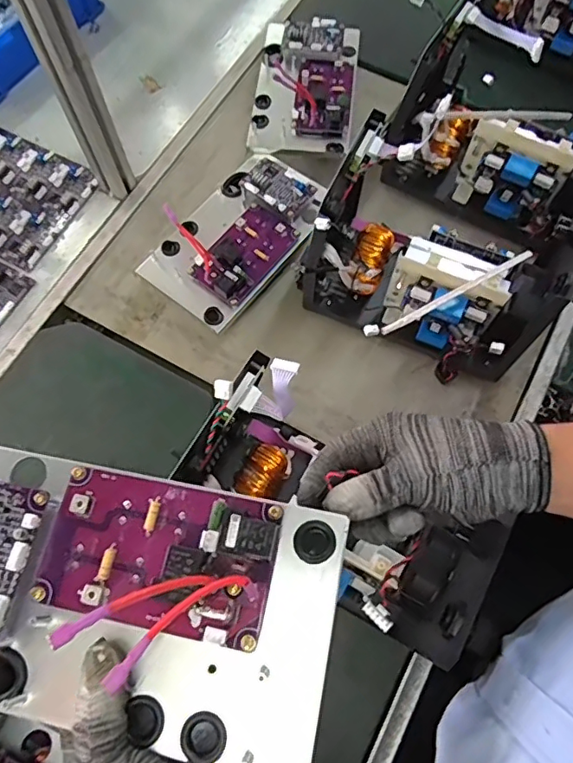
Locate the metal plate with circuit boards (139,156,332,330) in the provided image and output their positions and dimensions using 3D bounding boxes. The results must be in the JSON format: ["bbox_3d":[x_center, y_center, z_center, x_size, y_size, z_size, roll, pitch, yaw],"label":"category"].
[{"bbox_3d":[-0.062,-0.197,0.709,0.160,0.042,0.249,37,73,13],"label":"metal plate with circuit boards"}]

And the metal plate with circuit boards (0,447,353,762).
[{"bbox_3d":[-0.095,0.126,0.313,0.245,0.038,0.144,11,69,5],"label":"metal plate with circuit boards"}]

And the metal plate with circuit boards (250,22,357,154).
[{"bbox_3d":[0.028,-0.442,0.796,0.144,0.045,0.238,5,68,1],"label":"metal plate with circuit boards"}]

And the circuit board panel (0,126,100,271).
[{"bbox_3d":[-0.421,-0.283,0.794,0.235,0.013,0.183,28,71,10],"label":"circuit board panel"}]

